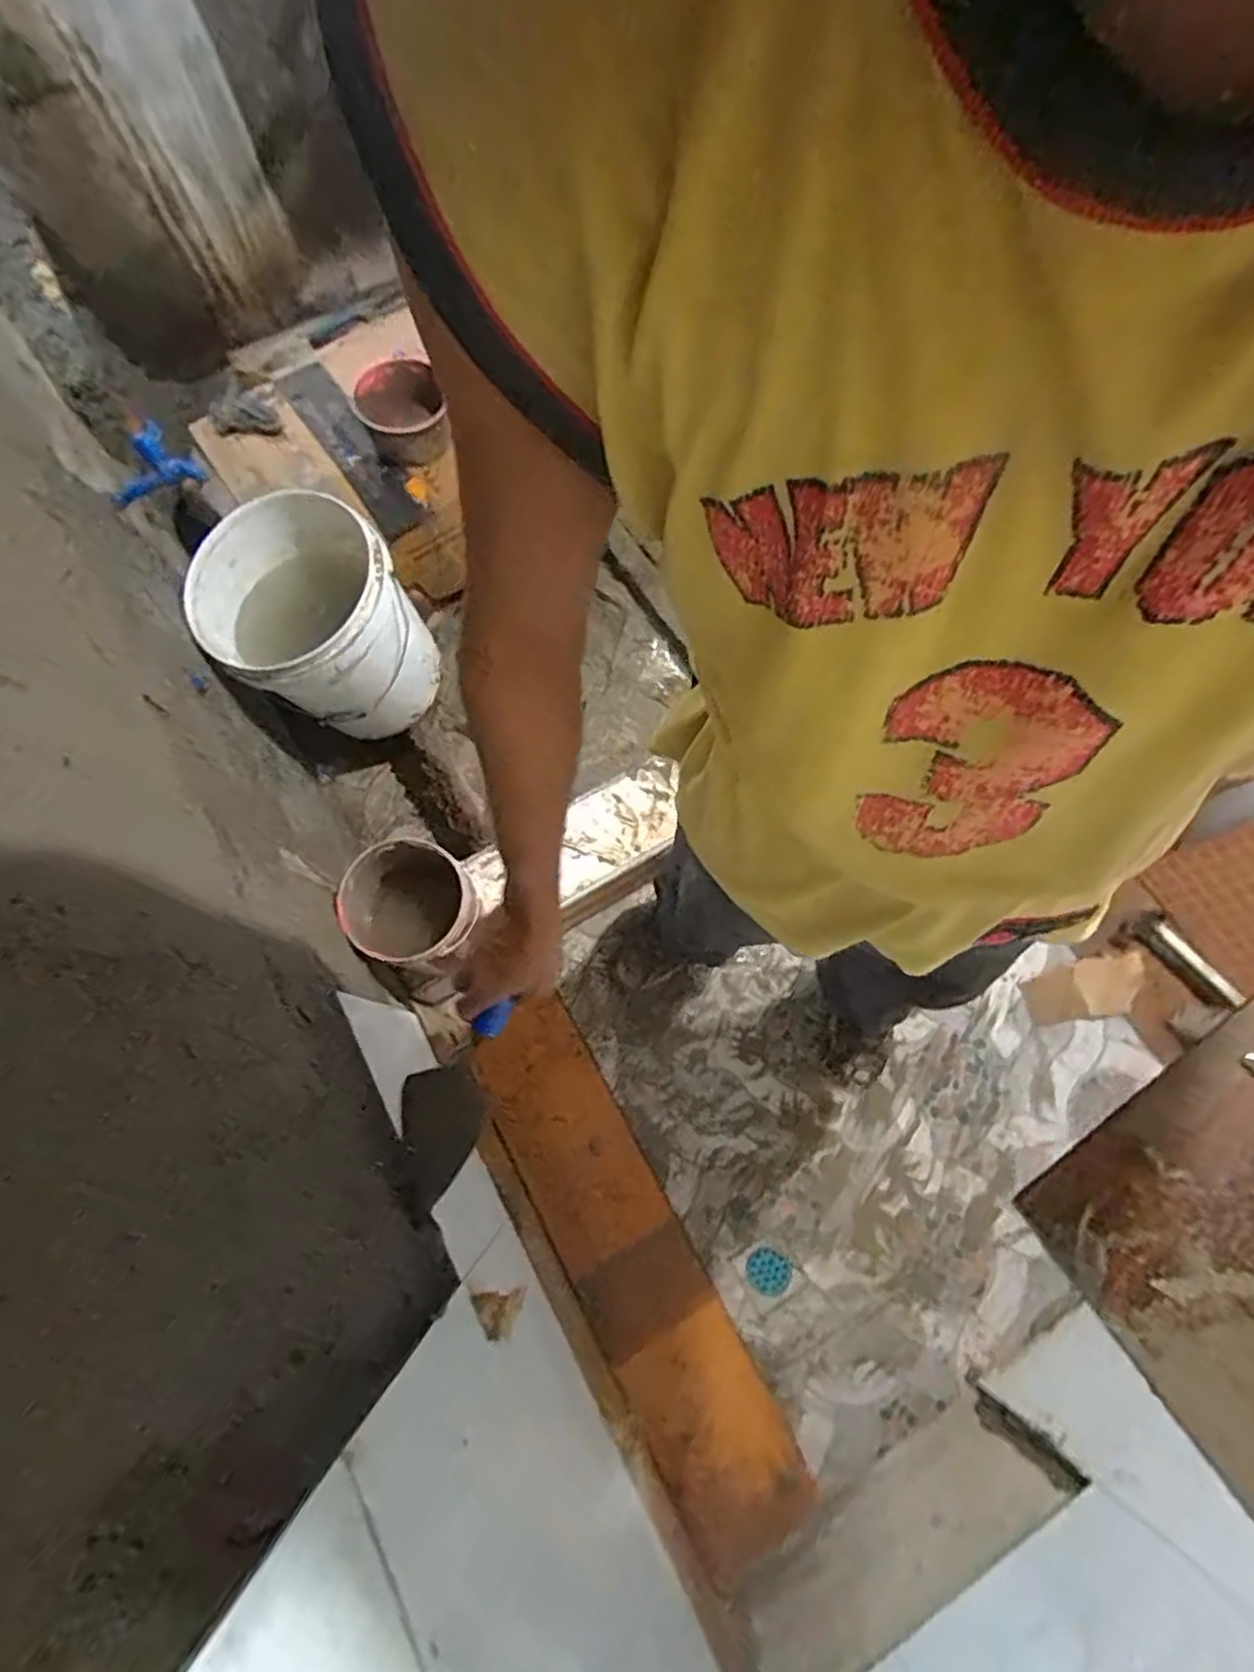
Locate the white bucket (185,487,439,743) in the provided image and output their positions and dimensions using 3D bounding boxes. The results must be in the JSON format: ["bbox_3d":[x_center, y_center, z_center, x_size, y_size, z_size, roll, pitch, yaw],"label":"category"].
[{"bbox_3d":[-0.532,-0.361,1.221,0.316,0.300,0.326,-34,76,-12],"label":"white bucket"}]

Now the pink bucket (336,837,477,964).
[{"bbox_3d":[-0.314,0.109,1.082,0.183,0.183,0.173,0,72,-1],"label":"pink bucket"}]

